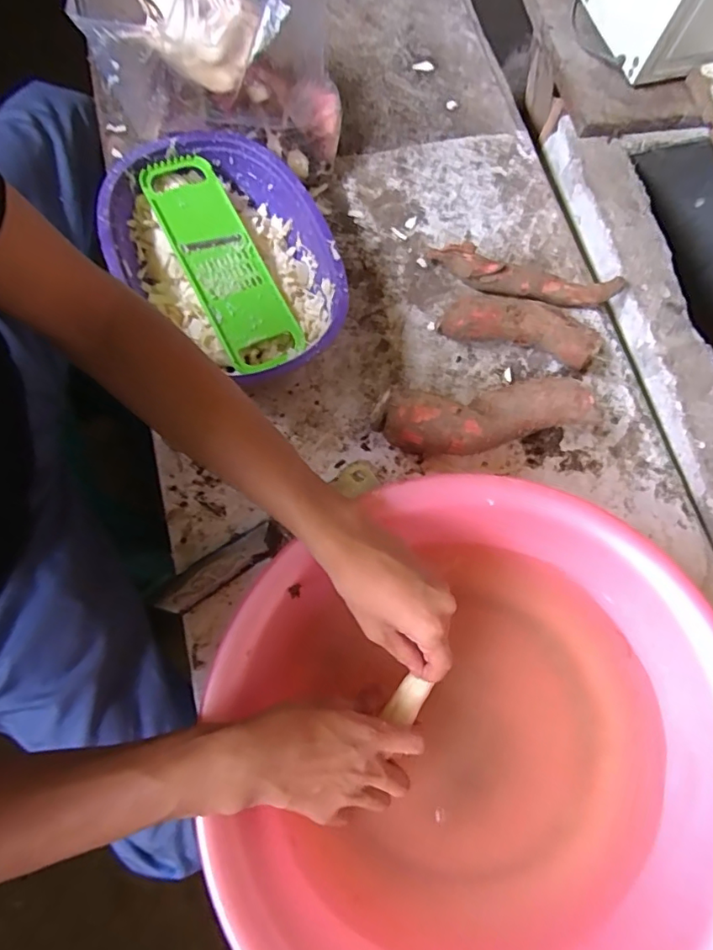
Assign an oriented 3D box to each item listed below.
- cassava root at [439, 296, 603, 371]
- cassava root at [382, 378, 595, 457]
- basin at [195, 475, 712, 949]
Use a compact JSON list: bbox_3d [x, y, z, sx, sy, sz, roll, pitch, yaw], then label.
[{"bbox_3d":[0.183,-0.161,0.594,0.172,0.050,0.044,12,72,-3],"label":"cassava root"},{"bbox_3d":[0.129,-0.055,0.551,0.198,0.063,0.063,-3,74,-7],"label":"cassava root"},{"bbox_3d":[0.079,0.220,0.439,0.360,0.136,0.394,2,73,-6],"label":"basin"}]

